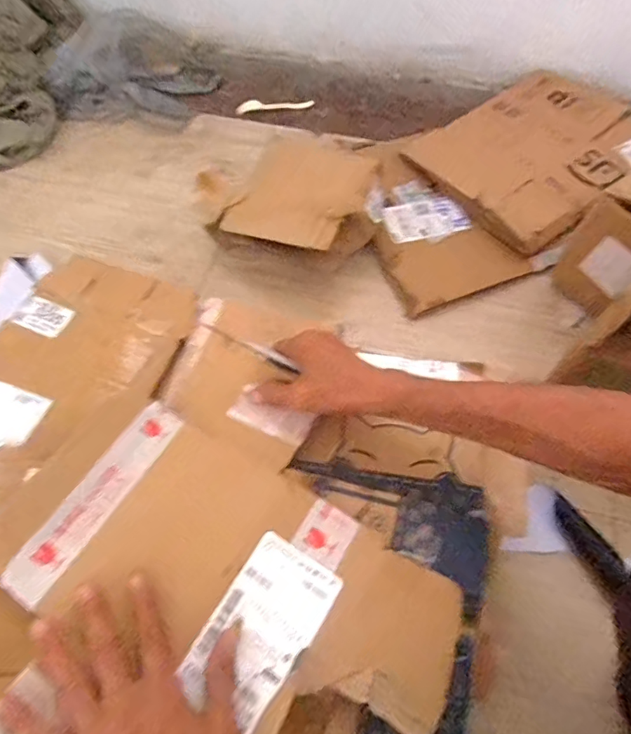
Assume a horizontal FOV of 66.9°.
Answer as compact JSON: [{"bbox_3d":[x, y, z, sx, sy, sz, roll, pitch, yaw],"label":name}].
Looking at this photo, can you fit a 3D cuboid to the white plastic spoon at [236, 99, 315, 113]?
[{"bbox_3d":[-0.079,-0.511,0.929,0.148,0.013,0.027,-8,64,-3],"label":"white plastic spoon"}]

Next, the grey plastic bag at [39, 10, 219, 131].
[{"bbox_3d":[-0.364,-0.586,0.934,0.305,0.108,0.219,3,64,2],"label":"grey plastic bag"}]

